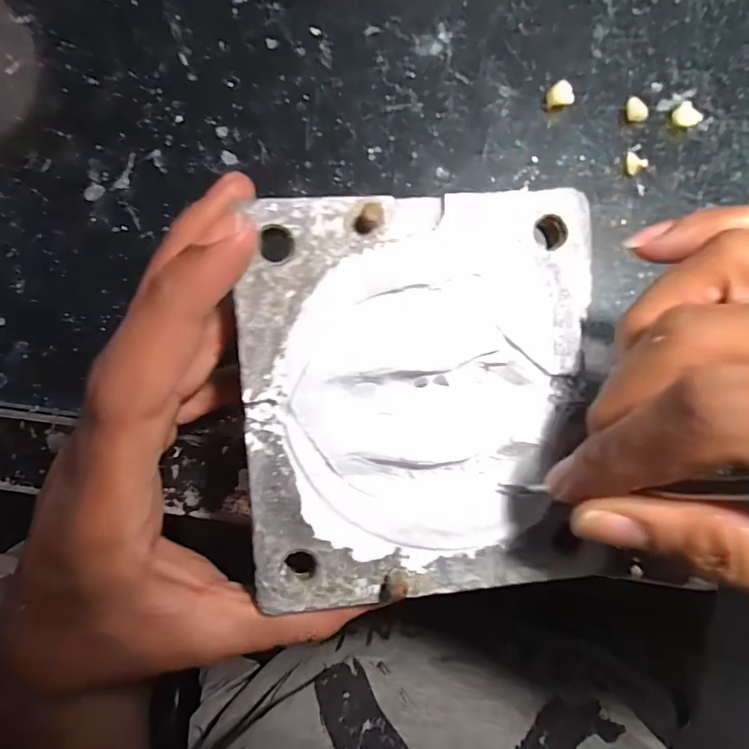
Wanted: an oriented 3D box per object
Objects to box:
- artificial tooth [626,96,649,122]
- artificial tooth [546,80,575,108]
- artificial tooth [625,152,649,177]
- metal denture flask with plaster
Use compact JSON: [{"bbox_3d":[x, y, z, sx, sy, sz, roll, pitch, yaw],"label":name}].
[{"bbox_3d":[0.115,-0.116,0.210,0.007,0.006,0.011,-21,83,-1],"label":"artificial tooth"},{"bbox_3d":[0.083,-0.124,0.211,0.012,0.006,0.009,21,84,4],"label":"artificial tooth"},{"bbox_3d":[0.112,-0.092,0.206,0.007,0.007,0.010,-39,84,-3],"label":"artificial tooth"},{"bbox_3d":[0.016,0.007,0.150,0.108,0.026,0.123,-3,83,1],"label":"metal denture flask with plaster"}]

